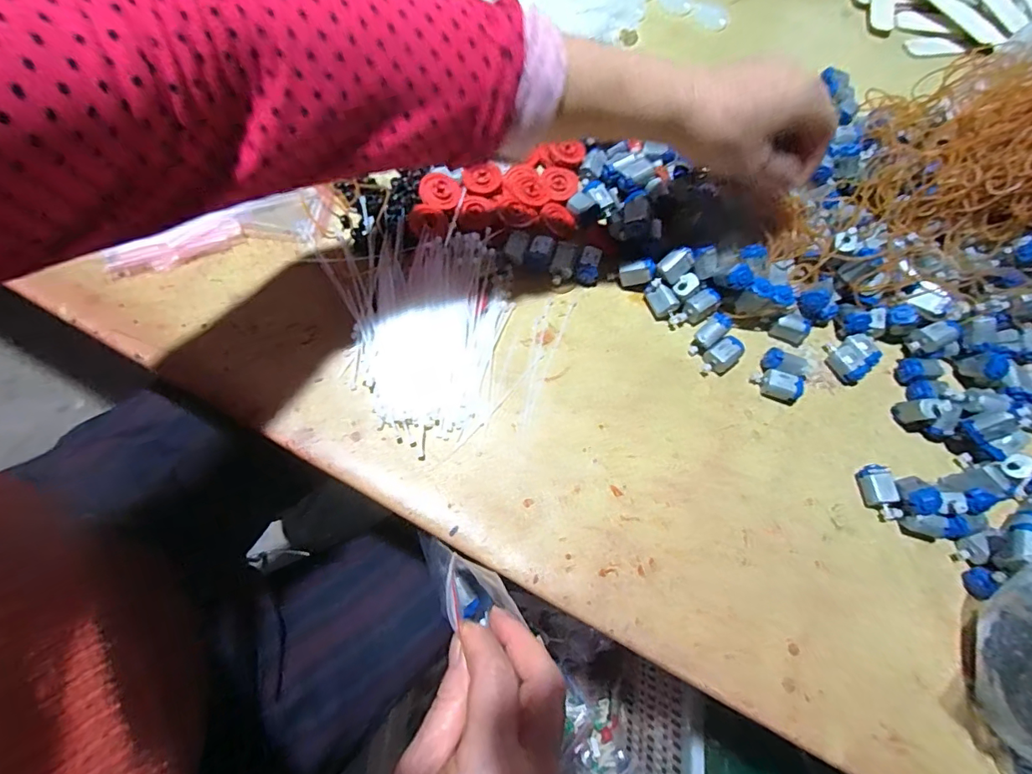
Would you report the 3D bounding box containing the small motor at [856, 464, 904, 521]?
[{"bbox_3d":[0.258,0.075,0.353,0.017,0.015,0.038,-8,74,-4],"label":"small motor"}]

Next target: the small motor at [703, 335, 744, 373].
[{"bbox_3d":[0.158,-0.023,0.384,0.032,0.015,0.019,-34,77,-11],"label":"small motor"}]

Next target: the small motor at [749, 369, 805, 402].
[{"bbox_3d":[0.200,-0.001,0.379,0.033,0.017,0.019,19,74,3],"label":"small motor"}]

